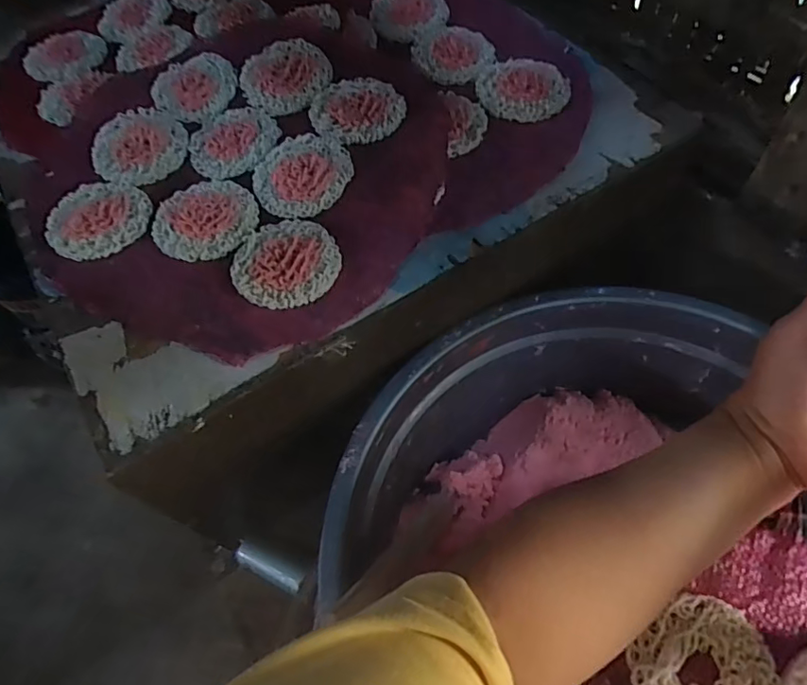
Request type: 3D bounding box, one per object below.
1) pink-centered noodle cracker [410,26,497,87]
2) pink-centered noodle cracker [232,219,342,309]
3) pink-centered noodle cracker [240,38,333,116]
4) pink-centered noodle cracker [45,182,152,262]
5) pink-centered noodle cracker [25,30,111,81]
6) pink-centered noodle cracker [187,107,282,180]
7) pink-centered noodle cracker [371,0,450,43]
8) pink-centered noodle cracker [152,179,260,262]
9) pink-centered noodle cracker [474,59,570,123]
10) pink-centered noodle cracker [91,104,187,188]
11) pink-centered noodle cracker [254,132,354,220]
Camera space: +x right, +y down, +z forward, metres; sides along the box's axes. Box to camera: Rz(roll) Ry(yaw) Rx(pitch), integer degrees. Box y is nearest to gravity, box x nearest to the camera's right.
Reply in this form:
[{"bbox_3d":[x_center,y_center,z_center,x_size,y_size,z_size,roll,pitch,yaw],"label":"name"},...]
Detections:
[{"bbox_3d":[0.047,-0.275,0.530,0.074,0.004,0.083,-13,59,-3],"label":"pink-centered noodle cracker"},{"bbox_3d":[-0.087,-0.061,0.410,0.076,0.005,0.076,-2,59,4],"label":"pink-centered noodle cracker"},{"bbox_3d":[-0.108,-0.244,0.508,0.078,0.014,0.079,-2,59,4],"label":"pink-centered noodle cracker"},{"bbox_3d":[-0.245,-0.102,0.446,0.077,0.011,0.078,-2,59,4],"label":"pink-centered noodle cracker"},{"bbox_3d":[-0.348,-0.295,0.574,0.079,0.006,0.074,-2,59,4],"label":"pink-centered noodle cracker"},{"bbox_3d":[-0.147,-0.174,0.485,0.079,0.010,0.078,-2,59,4],"label":"pink-centered noodle cracker"},{"bbox_3d":[0.005,-0.337,0.565,0.078,0.011,0.078,-2,59,4],"label":"pink-centered noodle cracker"},{"bbox_3d":[-0.157,-0.100,0.439,0.078,0.007,0.080,-2,59,4],"label":"pink-centered noodle cracker"},{"bbox_3d":[0.106,-0.226,0.494,0.079,0.011,0.073,9,60,10],"label":"pink-centered noodle cracker"},{"bbox_3d":[-0.230,-0.171,0.484,0.078,0.012,0.077,-2,59,4],"label":"pink-centered noodle cracker"},{"bbox_3d":[-0.083,-0.138,0.450,0.076,0.007,0.080,-2,59,4],"label":"pink-centered noodle cracker"}]

